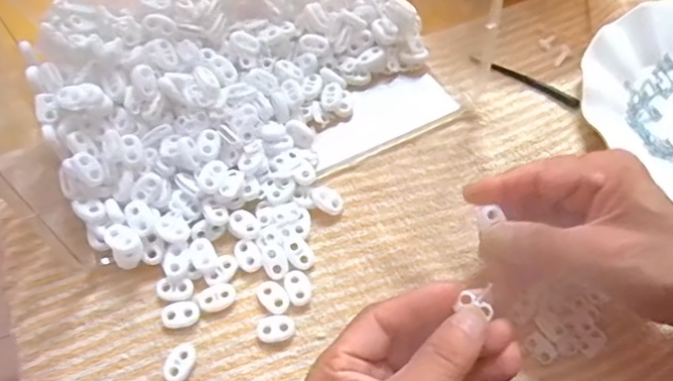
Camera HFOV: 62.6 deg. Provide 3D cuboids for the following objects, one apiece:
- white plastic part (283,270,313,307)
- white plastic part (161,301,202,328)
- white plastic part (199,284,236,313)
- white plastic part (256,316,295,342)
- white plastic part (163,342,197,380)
[{"bbox_3d":[-0.024,0.061,0.348,0.016,0.004,0.022,-24,67,-12],"label":"white plastic part"},{"bbox_3d":[-0.096,0.076,0.341,0.023,0.005,0.016,-11,65,-6],"label":"white plastic part"},{"bbox_3d":[-0.074,0.067,0.345,0.022,0.004,0.015,-16,66,-8],"label":"white plastic part"},{"bbox_3d":[-0.037,0.084,0.338,0.021,0.004,0.015,-7,65,-4],"label":"white plastic part"},{"bbox_3d":[-0.093,0.102,0.328,0.016,0.007,0.024,19,66,8],"label":"white plastic part"}]

